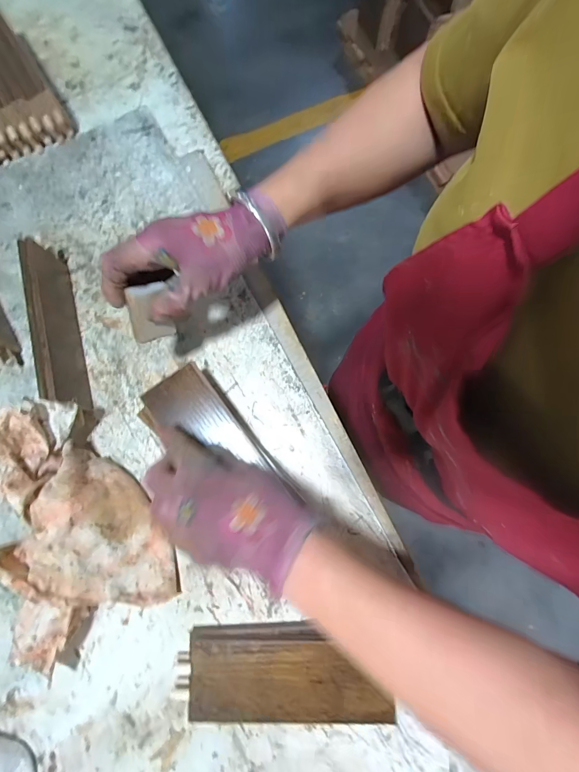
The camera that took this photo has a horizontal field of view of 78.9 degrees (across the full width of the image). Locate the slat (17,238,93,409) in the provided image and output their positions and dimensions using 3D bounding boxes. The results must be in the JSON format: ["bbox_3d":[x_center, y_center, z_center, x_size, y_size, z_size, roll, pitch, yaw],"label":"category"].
[{"bbox_3d":[-0.258,-0.071,0.386,0.020,0.068,0.194,-18,79,-5],"label":"slat"}]

